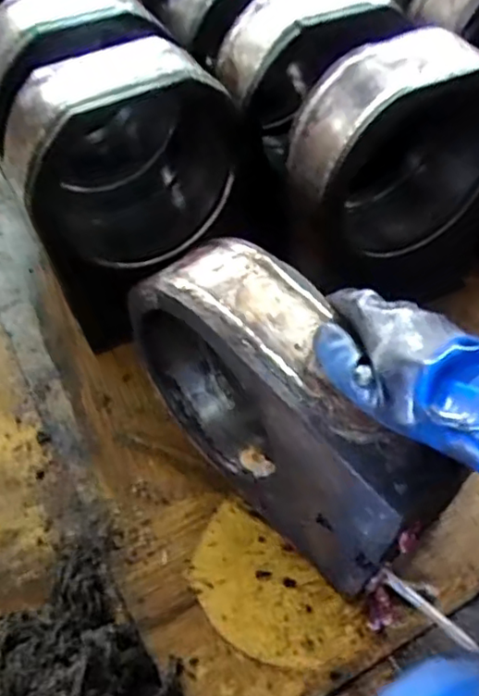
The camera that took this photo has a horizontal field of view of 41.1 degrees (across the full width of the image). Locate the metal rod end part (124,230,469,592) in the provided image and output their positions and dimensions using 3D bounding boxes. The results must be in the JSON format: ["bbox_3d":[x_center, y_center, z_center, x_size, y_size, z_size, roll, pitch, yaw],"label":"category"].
[{"bbox_3d":[0.035,0.051,0.551,0.088,0.216,0.291,-36,59,-23],"label":"metal rod end part"}]

